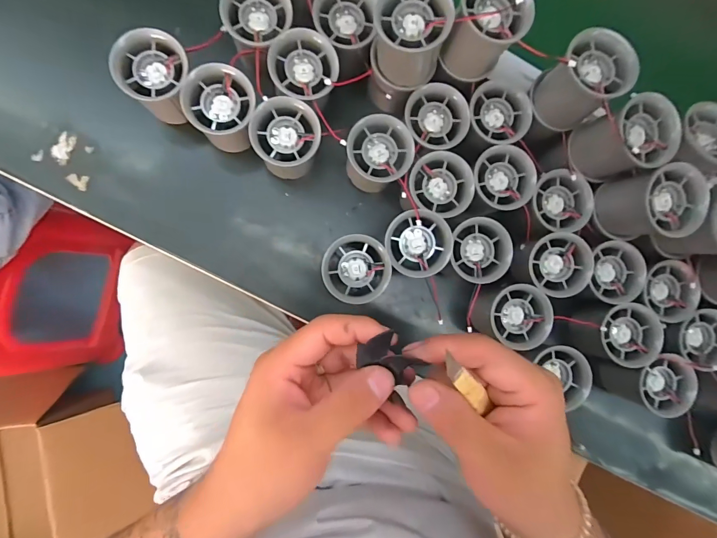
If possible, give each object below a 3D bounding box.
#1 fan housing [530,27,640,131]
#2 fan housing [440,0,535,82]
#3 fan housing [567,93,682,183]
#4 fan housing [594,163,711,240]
[{"bbox_3d":[0.179,-0.151,0.298,0.050,0.064,0.054,0,87,-7],"label":"fan housing"},{"bbox_3d":[0.099,-0.190,0.289,0.054,0.070,0.045,24,84,-5],"label":"fan housing"},{"bbox_3d":[0.217,-0.105,0.302,0.058,0.056,0.053,-15,89,-8],"label":"fan housing"},{"bbox_3d":[0.242,-0.053,0.302,0.053,0.055,0.056,-15,89,-8],"label":"fan housing"}]

